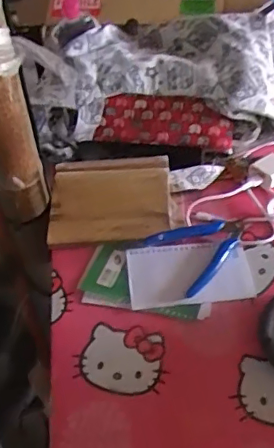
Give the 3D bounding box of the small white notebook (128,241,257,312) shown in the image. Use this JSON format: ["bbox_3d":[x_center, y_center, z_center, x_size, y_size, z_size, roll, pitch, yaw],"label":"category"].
[{"bbox_3d":[0.056,0.054,0.610,0.131,0.008,0.078,-6,47,0],"label":"small white notebook"}]

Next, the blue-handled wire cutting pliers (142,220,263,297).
[{"bbox_3d":[0.080,0.019,0.626,0.119,0.023,0.084,-30,52,-21],"label":"blue-handled wire cutting pliers"}]

